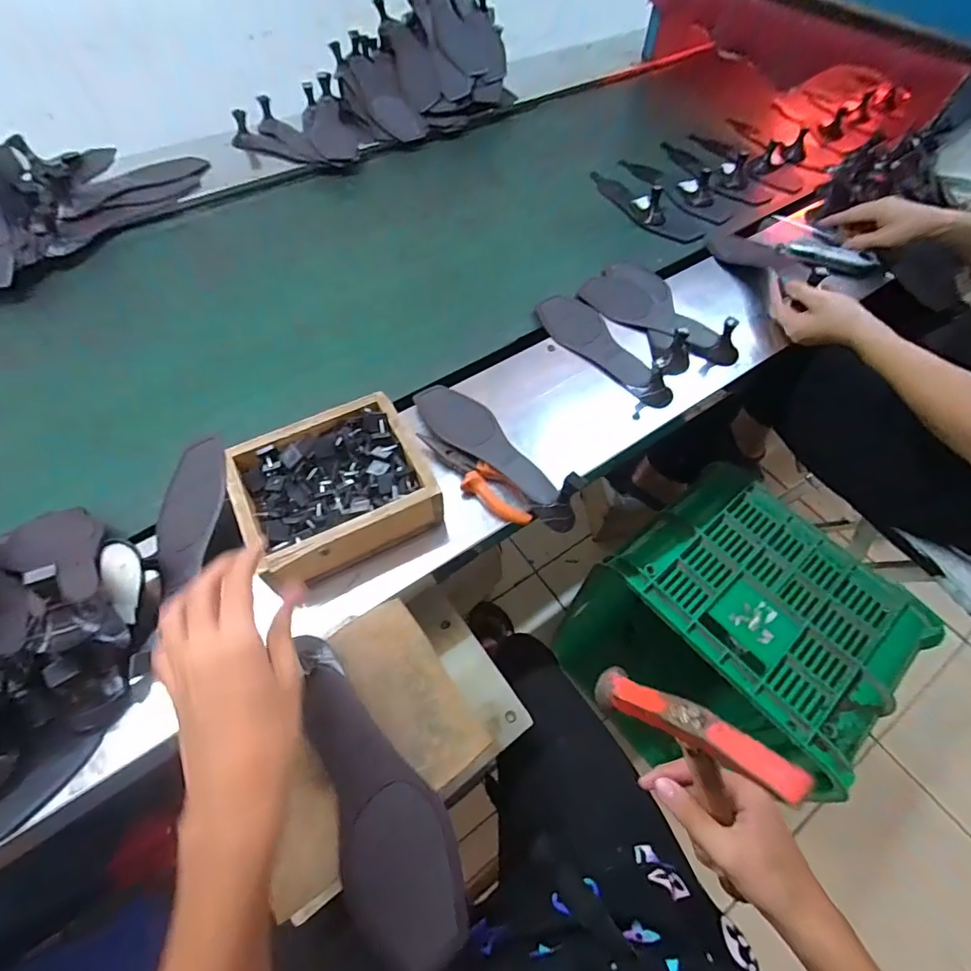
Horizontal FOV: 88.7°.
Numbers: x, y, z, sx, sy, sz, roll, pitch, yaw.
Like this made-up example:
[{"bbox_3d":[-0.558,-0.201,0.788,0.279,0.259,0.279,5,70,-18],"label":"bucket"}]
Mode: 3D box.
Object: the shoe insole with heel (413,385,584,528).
[{"bbox_3d":[0.011,-0.047,0.556,0.077,0.048,0.241,-39,67,-22],"label":"shoe insole with heel"}]

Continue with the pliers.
[{"bbox_3d":[-0.012,-0.009,0.546,0.152,0.020,0.039,33,63,17],"label":"pliers"}]

